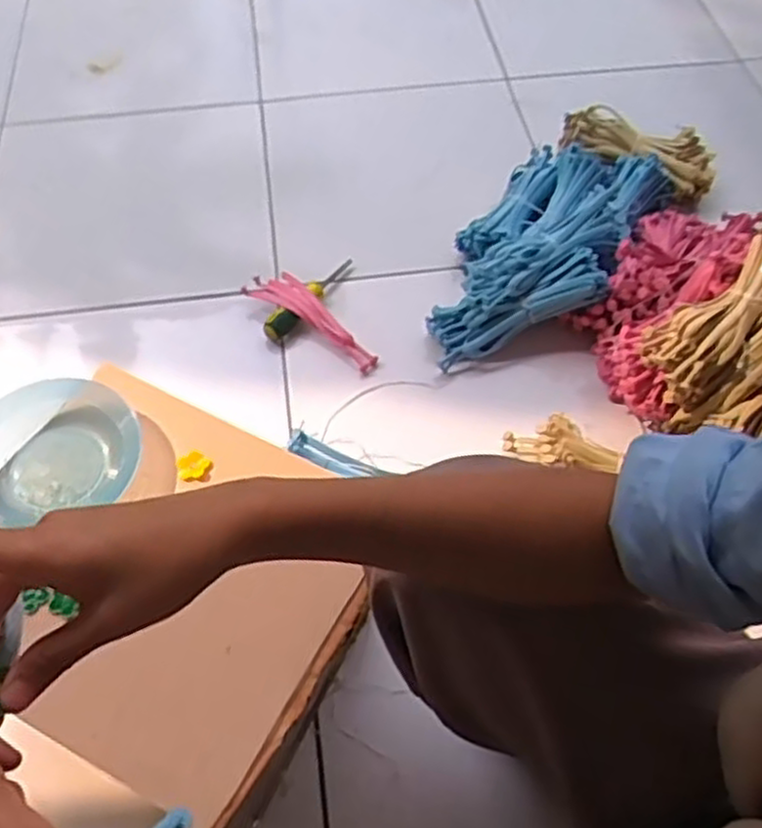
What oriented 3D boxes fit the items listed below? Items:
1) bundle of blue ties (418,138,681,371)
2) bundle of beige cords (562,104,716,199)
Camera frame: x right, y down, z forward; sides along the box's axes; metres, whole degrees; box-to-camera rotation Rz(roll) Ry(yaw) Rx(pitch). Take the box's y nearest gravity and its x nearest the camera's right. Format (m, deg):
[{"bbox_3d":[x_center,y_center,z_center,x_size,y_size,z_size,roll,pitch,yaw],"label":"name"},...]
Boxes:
[{"bbox_3d":[0.208,-0.213,0.958,0.197,0.114,0.384,27,62,16],"label":"bundle of blue ties"},{"bbox_3d":[0.354,-0.366,1.057,0.220,0.054,0.078,22,60,13],"label":"bundle of beige cords"}]

